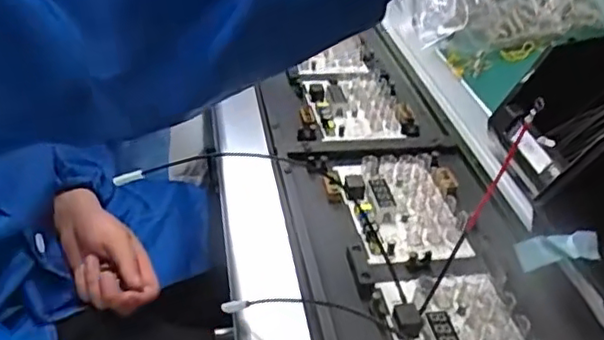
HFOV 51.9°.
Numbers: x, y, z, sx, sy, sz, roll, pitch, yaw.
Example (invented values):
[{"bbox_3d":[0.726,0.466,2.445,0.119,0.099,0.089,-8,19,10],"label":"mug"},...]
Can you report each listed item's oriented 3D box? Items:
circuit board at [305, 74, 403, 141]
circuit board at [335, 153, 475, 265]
[{"bbox_3d":[0.058,-0.071,0.698,0.094,0.014,0.141,-2,36,-10],"label":"circuit board"},{"bbox_3d":[0.088,0.029,0.547,0.089,0.013,0.131,-3,36,-12],"label":"circuit board"}]

